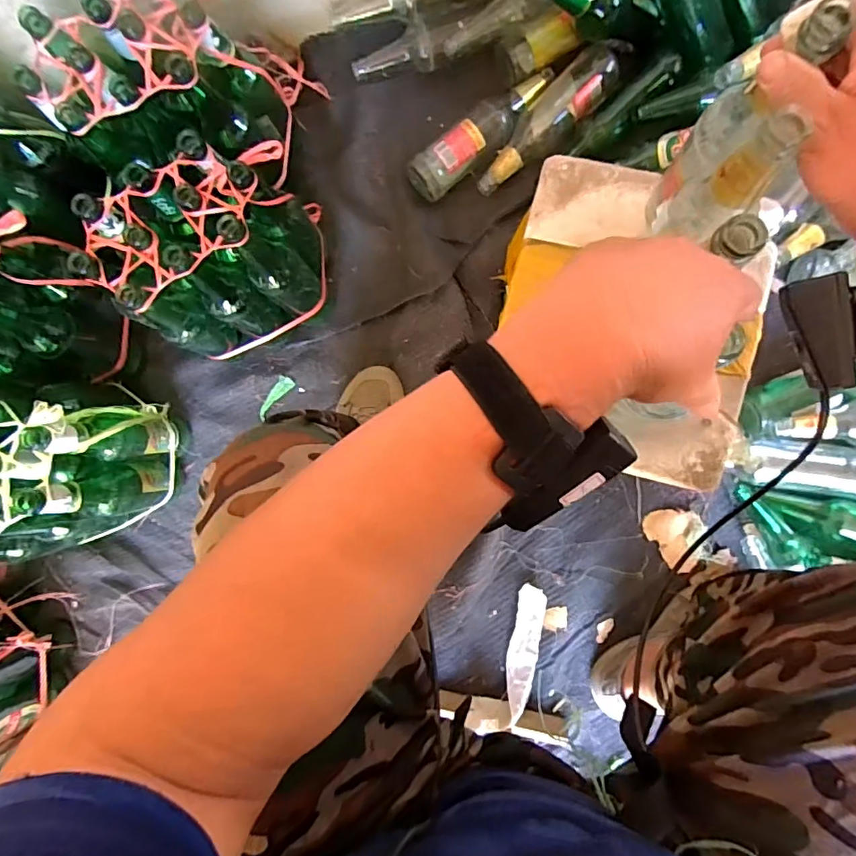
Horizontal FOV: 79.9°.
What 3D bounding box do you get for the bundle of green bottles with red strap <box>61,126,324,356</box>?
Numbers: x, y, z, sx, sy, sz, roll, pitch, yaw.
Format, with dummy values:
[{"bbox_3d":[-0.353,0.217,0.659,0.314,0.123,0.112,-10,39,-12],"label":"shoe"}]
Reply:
[{"bbox_3d":[-0.269,-0.216,0.661,0.251,0.208,0.173,-17,87,1],"label":"bundle of green bottles with red strap"}]

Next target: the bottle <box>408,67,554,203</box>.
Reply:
[{"bbox_3d":[0.082,-0.450,0.766,0.256,0.056,0.064,-41,87,0],"label":"bottle"}]

